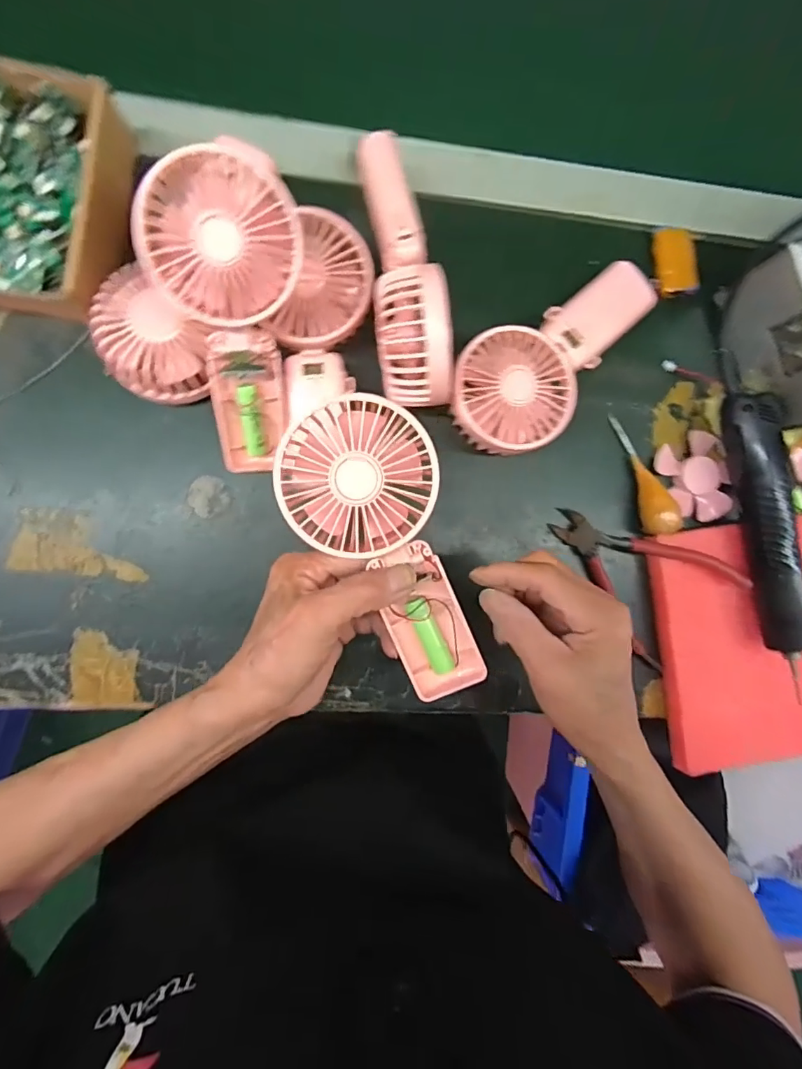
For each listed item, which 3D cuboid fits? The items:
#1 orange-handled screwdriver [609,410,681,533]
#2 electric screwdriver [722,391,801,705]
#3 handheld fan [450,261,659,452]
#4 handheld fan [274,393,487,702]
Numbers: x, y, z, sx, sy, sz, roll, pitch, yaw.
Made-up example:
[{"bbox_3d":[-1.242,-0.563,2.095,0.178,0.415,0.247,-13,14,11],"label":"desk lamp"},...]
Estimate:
[{"bbox_3d":[0.198,-0.050,0.405,0.024,0.021,0.105,-18,79,-6],"label":"orange-handled screwdriver"},{"bbox_3d":[0.294,0.003,0.389,0.033,0.035,0.228,-10,91,-6],"label":"electric screwdriver"},{"bbox_3d":[0.116,-0.134,0.378,0.184,0.047,0.084,-39,96,-5],"label":"handheld fan"},{"bbox_3d":[-0.005,0.011,0.291,0.081,0.029,0.184,-26,107,-6],"label":"handheld fan"}]

